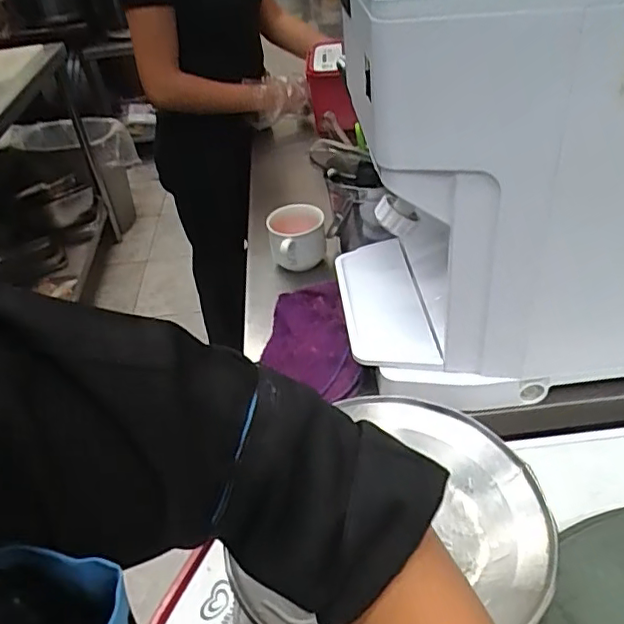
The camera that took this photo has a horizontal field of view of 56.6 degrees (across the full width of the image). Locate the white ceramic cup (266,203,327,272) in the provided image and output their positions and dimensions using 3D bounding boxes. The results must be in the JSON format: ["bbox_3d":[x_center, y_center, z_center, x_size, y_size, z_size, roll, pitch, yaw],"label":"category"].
[{"bbox_3d":[-0.021,-0.102,0.834,0.076,0.074,0.084,-12,39,-7],"label":"white ceramic cup"}]

